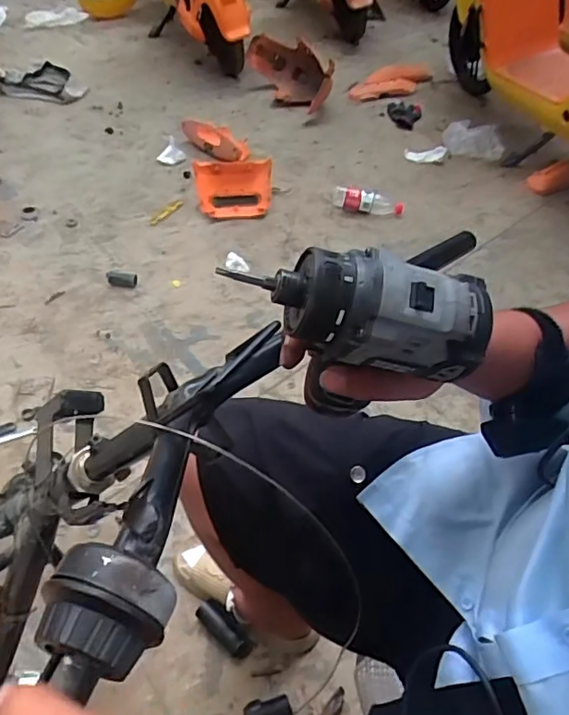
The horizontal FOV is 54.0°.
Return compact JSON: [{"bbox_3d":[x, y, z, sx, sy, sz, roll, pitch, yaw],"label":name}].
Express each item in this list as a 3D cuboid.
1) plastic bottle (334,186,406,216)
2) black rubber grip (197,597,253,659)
[{"bbox_3d":[0.267,-0.492,1.771,0.224,0.069,0.079,10,49,5],"label":"plastic bottle"},{"bbox_3d":[-0.100,0.451,0.930,0.110,0.040,0.044,40,57,13],"label":"black rubber grip"}]

